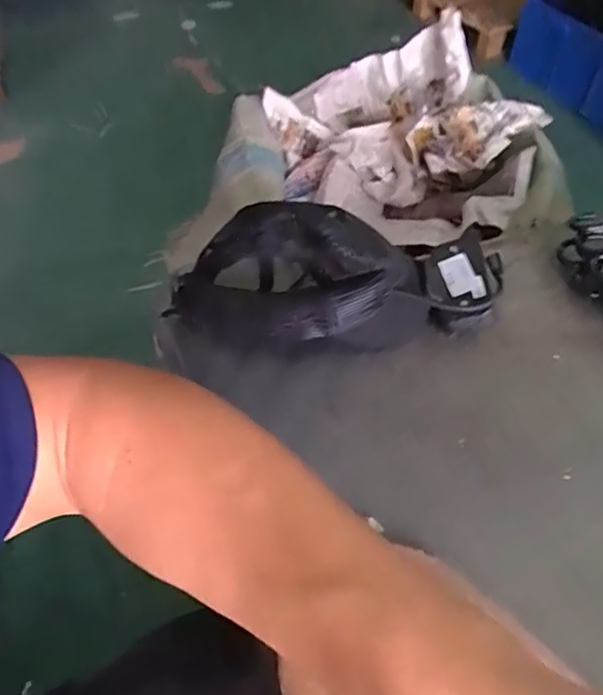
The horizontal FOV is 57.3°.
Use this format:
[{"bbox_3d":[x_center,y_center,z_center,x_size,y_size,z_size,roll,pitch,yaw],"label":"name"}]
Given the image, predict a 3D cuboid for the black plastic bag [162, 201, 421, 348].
[{"bbox_3d":[-0.009,-0.080,0.509,0.224,0.075,0.160,-3,50,-4],"label":"black plastic bag"}]

